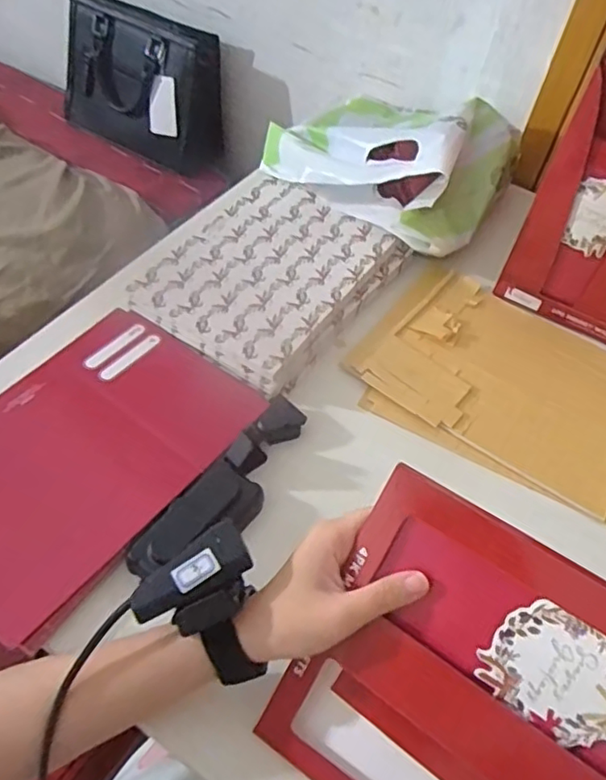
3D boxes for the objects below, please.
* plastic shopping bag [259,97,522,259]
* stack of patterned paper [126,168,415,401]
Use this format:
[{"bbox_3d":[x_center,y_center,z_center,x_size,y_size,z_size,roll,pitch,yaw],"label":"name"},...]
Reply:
[{"bbox_3d":[0.103,-0.268,0.685,0.243,0.115,0.239,35,55,21],"label":"plastic shopping bag"},{"bbox_3d":[-0.034,-0.120,0.626,0.189,0.035,0.244,30,54,18],"label":"stack of patterned paper"}]

